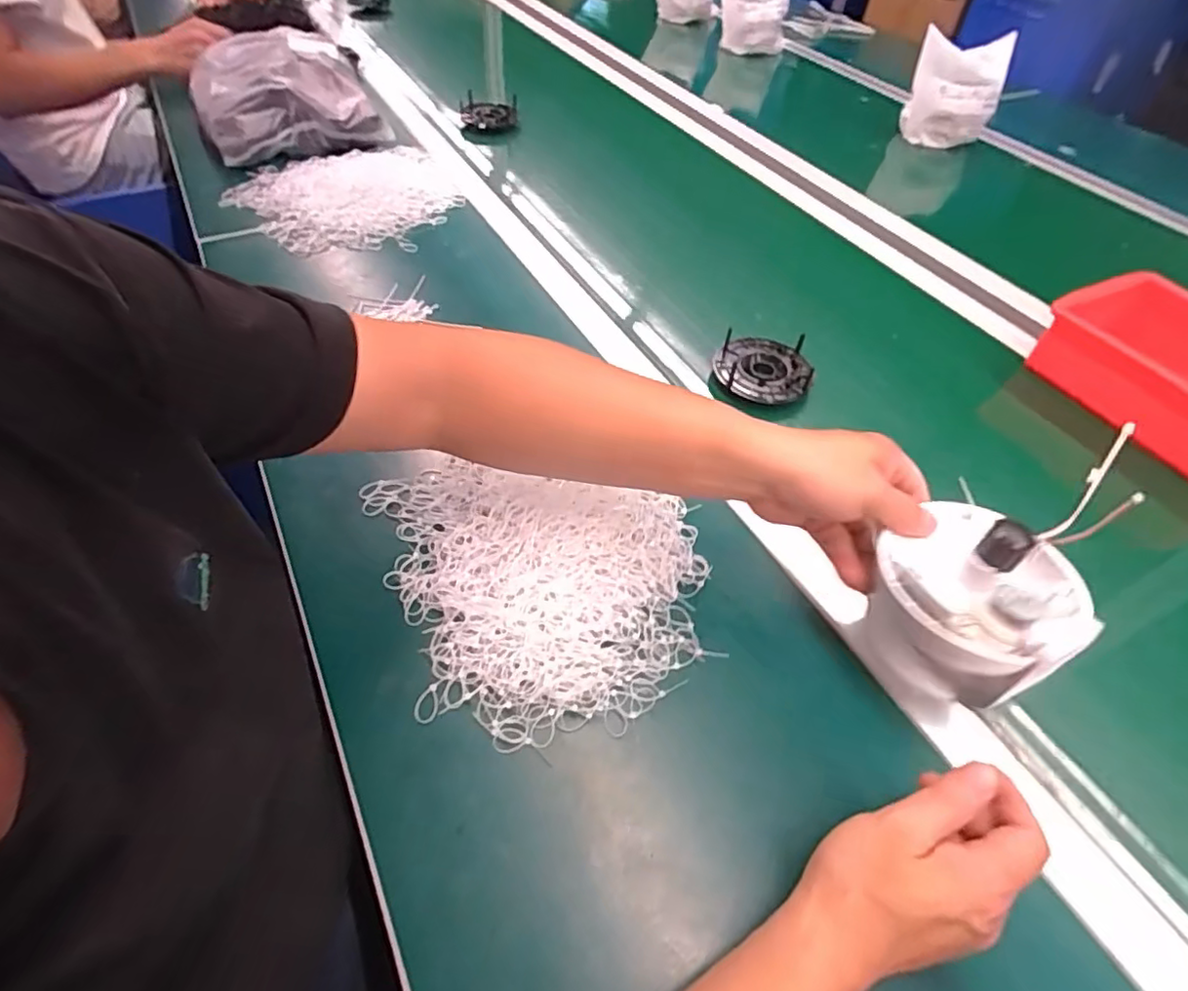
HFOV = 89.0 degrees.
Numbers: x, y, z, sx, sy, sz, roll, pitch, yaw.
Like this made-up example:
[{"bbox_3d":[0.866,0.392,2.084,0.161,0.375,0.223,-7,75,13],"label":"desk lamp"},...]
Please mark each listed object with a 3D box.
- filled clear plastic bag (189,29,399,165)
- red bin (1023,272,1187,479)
[{"bbox_3d":[-0.466,-0.610,0.918,0.252,0.088,0.281,-16,53,-16],"label":"filled clear plastic bag"},{"bbox_3d":[0.614,-0.124,0.629,0.168,0.068,0.245,-22,55,-20],"label":"red bin"}]

